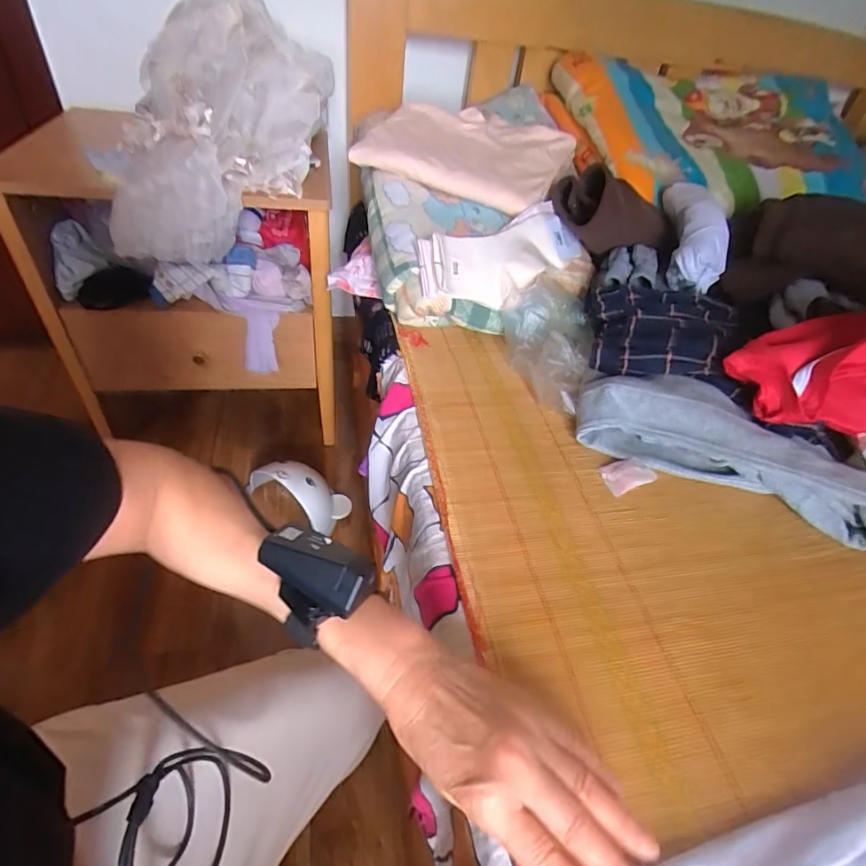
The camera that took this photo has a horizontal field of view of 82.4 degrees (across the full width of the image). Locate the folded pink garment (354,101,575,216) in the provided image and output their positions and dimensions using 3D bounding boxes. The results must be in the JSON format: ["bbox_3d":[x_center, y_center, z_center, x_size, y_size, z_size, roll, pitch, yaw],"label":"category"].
[{"bbox_3d":[0.043,-0.437,0.785,0.322,0.081,0.235,20,44,12],"label":"folded pink garment"}]

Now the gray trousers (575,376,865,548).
[{"bbox_3d":[0.309,0.010,0.524,0.304,0.061,0.104,22,45,16],"label":"gray trousers"}]

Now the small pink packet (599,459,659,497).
[{"bbox_3d":[0.202,0.044,0.516,0.054,0.008,0.037,-13,46,-20],"label":"small pink packet"}]

